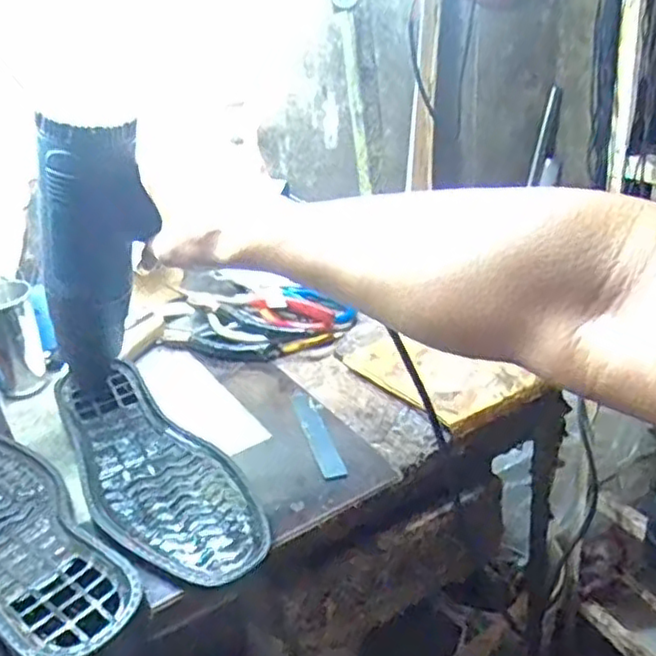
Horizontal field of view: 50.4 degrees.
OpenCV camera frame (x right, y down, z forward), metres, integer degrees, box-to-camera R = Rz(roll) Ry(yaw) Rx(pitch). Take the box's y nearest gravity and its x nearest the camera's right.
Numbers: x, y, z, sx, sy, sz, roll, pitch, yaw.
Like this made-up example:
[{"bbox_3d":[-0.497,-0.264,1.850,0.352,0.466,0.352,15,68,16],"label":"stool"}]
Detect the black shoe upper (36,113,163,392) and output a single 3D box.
[{"bbox_3d":[-0.184,-0.043,0.553,0.058,0.248,0.063,33,42,20],"label":"black shoe upper"}]

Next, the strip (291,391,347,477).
[{"bbox_3d":[-0.009,0.089,0.592,0.022,0.006,0.120,-10,28,-9],"label":"strip"}]

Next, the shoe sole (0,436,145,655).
[{"bbox_3d":[-0.230,0.141,0.496,0.098,0.020,0.291,-24,33,-32],"label":"shoe sole"}]

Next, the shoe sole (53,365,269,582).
[{"bbox_3d":[-0.141,0.106,0.546,0.100,0.030,0.268,-25,34,-33],"label":"shoe sole"}]

